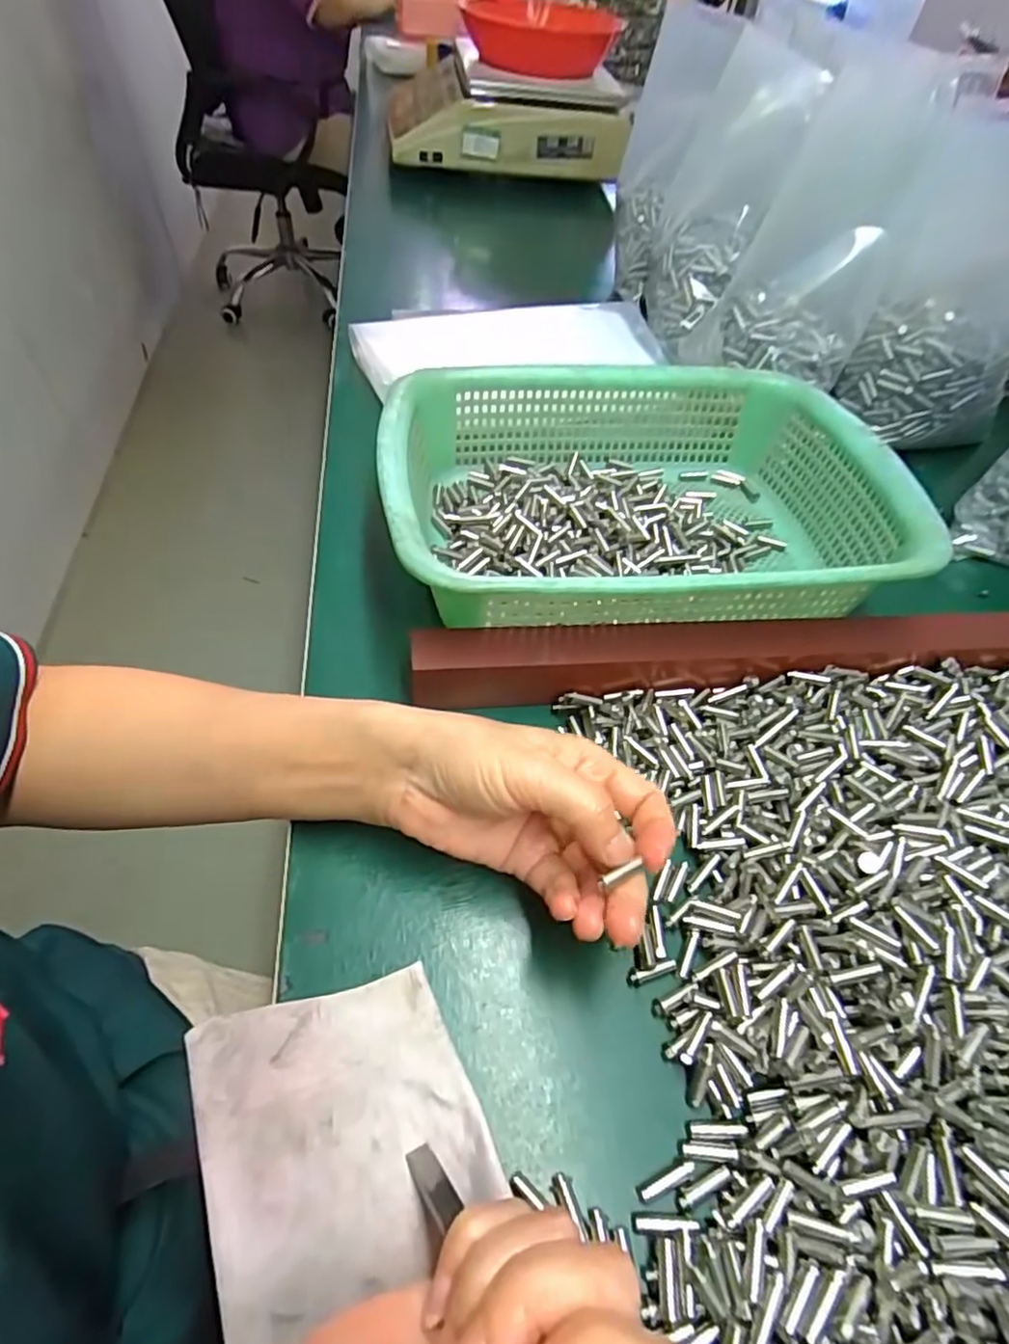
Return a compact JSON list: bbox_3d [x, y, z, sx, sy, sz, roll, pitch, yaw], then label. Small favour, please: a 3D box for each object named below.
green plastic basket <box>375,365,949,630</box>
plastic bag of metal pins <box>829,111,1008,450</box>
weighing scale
[{"bbox_3d":[0.081,-0.109,0.391,0.292,0.071,0.220,-2,53,-6],"label":"green plastic basket"},{"bbox_3d":[0.339,-0.276,0.471,0.121,0.199,0.068,29,56,17],"label":"plastic bag of metal pins"},{"bbox_3d":[-0.002,-0.828,0.942,0.323,0.098,0.323,-1,52,-3],"label":"weighing scale"}]

